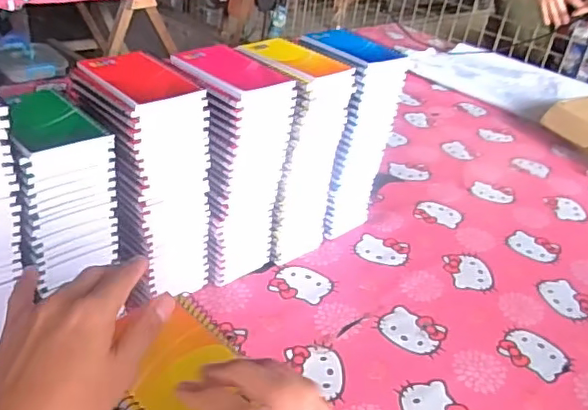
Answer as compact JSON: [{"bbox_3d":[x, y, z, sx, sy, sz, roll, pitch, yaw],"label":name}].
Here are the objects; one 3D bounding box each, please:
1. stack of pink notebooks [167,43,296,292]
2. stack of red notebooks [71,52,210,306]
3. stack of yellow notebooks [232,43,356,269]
[{"bbox_3d":[-0.080,-0.036,0.727,0.114,0.284,0.127,-12,36,-27],"label":"stack of pink notebooks"},{"bbox_3d":[-0.172,-0.014,0.681,0.120,0.286,0.126,-15,39,-31],"label":"stack of red notebooks"},{"bbox_3d":[-0.013,-0.065,0.786,0.124,0.283,0.106,31,39,34],"label":"stack of yellow notebooks"}]

